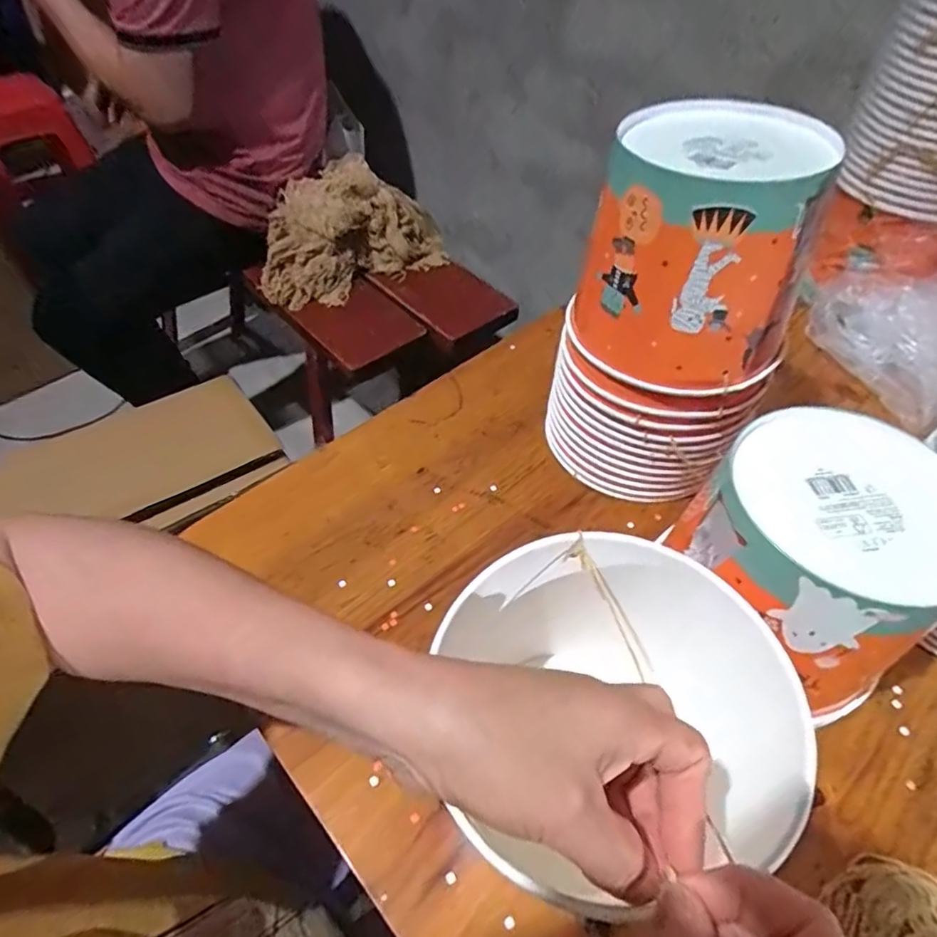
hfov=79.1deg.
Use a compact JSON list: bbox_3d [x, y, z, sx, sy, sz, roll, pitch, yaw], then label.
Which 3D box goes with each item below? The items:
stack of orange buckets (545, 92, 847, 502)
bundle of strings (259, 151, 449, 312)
[{"bbox_3d":[0.147,-0.106,0.428,0.150,0.258,0.129,11,51,9],"label":"stack of orange buckets"},{"bbox_3d":[-0.211,-0.435,1.030,0.354,0.174,0.152,-15,53,-15],"label":"bundle of strings"}]

